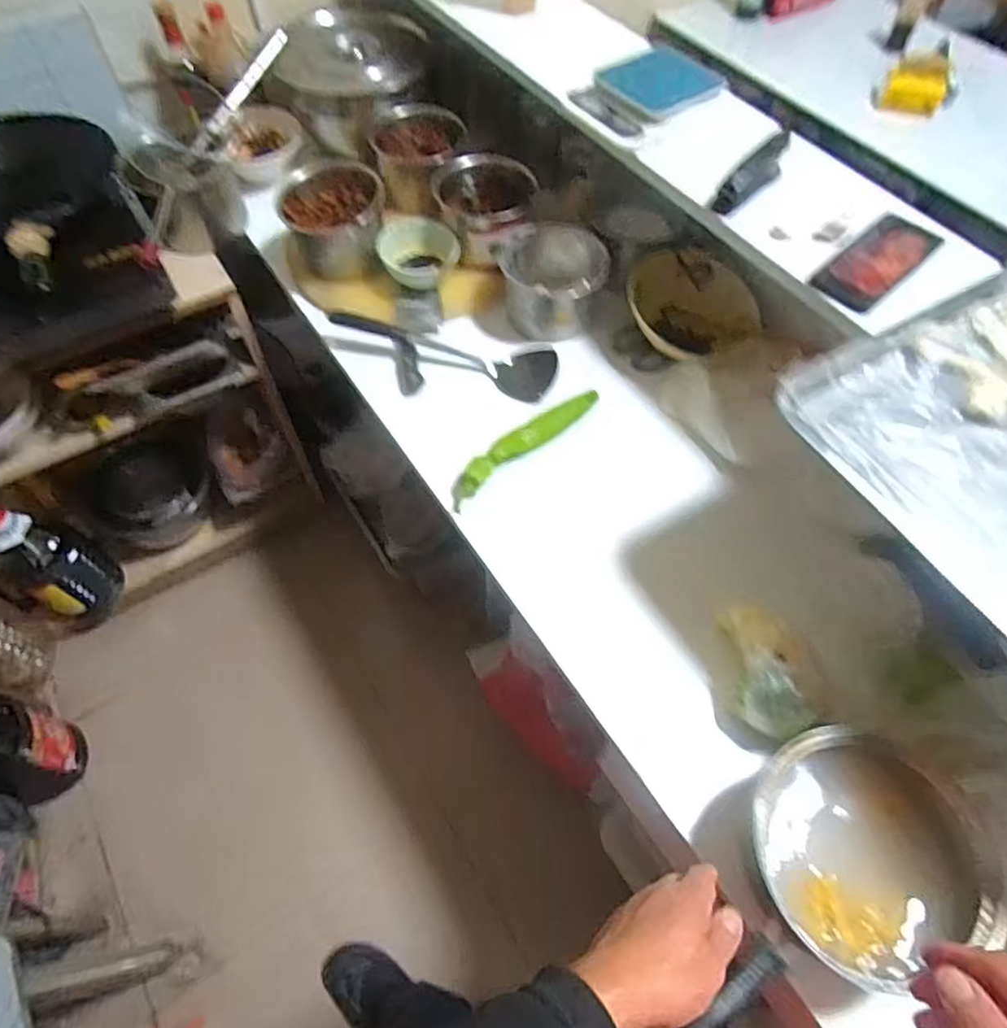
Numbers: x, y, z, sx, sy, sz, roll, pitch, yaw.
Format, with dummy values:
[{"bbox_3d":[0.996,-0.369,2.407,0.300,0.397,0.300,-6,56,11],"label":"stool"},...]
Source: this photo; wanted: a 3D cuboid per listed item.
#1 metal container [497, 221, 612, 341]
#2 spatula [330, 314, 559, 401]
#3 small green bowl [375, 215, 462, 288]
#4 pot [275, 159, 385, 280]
[{"bbox_3d":[0.072,-0.342,0.939,0.155,0.091,0.148,1,60,-1],"label":"metal container"},{"bbox_3d":[-0.078,-0.250,0.928,0.323,0.043,0.090,20,61,9],"label":"spatula"},{"bbox_3d":[-0.129,-0.394,0.973,0.111,0.064,0.105,1,60,-1],"label":"small green bowl"},{"bbox_3d":[-0.255,-0.440,0.972,0.151,0.113,0.144,-12,61,-9],"label":"pot"}]

